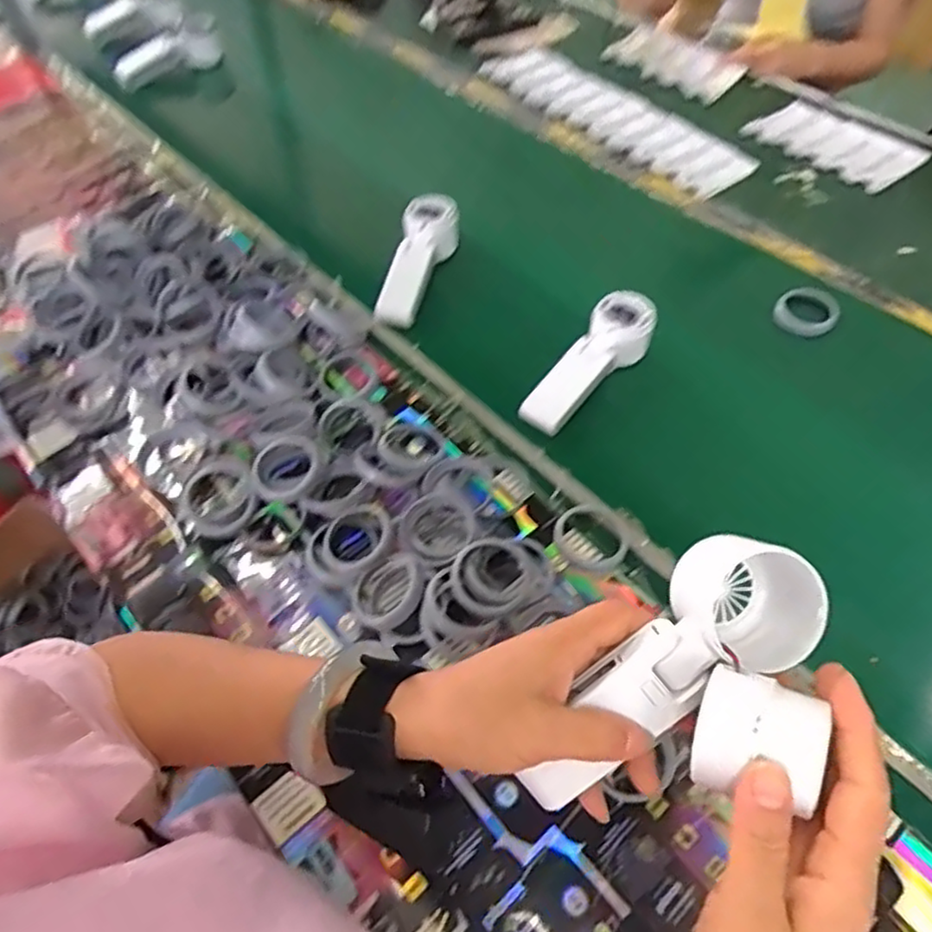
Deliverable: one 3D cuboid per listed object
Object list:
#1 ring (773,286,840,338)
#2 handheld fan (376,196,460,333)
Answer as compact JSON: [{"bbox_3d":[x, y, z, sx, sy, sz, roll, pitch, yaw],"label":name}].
[{"bbox_3d":[0.364,-0.164,0.716,0.061,0.026,0.056,-1,55,1],"label":"ring"},{"bbox_3d":[-0.055,-0.231,0.744,0.058,0.042,0.166,17,73,13],"label":"handheld fan"}]

